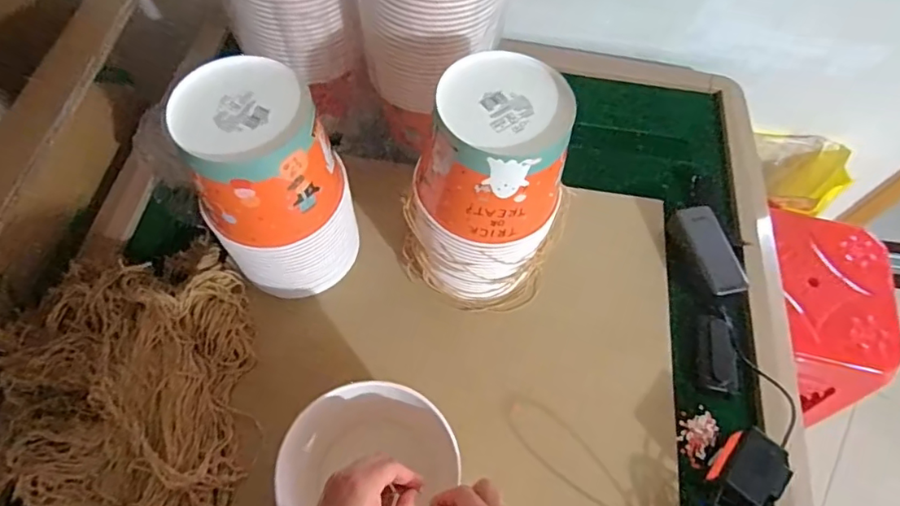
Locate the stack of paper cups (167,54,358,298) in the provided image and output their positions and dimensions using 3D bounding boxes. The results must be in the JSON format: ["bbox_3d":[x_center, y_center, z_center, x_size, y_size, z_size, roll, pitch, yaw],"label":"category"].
[{"bbox_3d":[-0.189,-0.065,0.613,0.141,0.268,0.142,-15,64,-11],"label":"stack of paper cups"}]

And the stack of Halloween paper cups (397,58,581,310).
[{"bbox_3d":[0.045,-0.060,0.611,0.170,0.281,0.145,24,63,9],"label":"stack of Halloween paper cups"}]

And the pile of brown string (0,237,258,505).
[{"bbox_3d":[-0.351,0.162,0.596,0.260,0.072,0.346,-16,64,-12],"label":"pile of brown string"}]

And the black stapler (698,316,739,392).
[{"bbox_3d":[0.339,0.130,0.686,0.043,0.026,0.091,9,62,1],"label":"black stapler"}]

